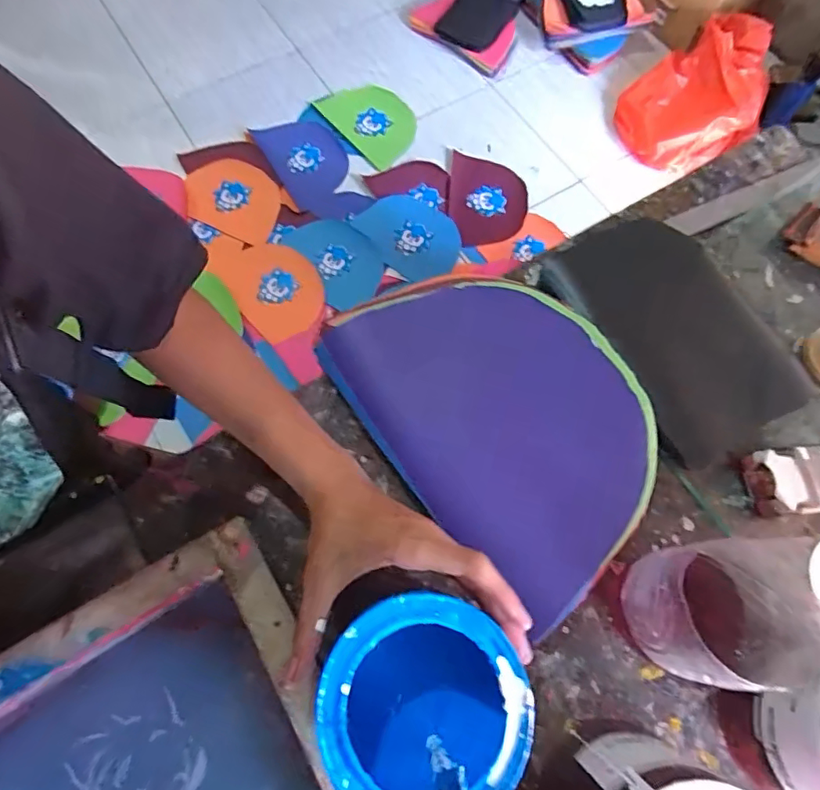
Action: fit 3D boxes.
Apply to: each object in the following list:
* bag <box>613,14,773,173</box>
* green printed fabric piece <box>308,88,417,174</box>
[{"bbox_3d":[0.746,-0.784,1.350,0.331,0.193,0.396,30,72,9],"label":"bag"},{"bbox_3d":[-0.098,-0.753,1.406,0.191,0.012,0.287,-37,76,-13],"label":"green printed fabric piece"}]

